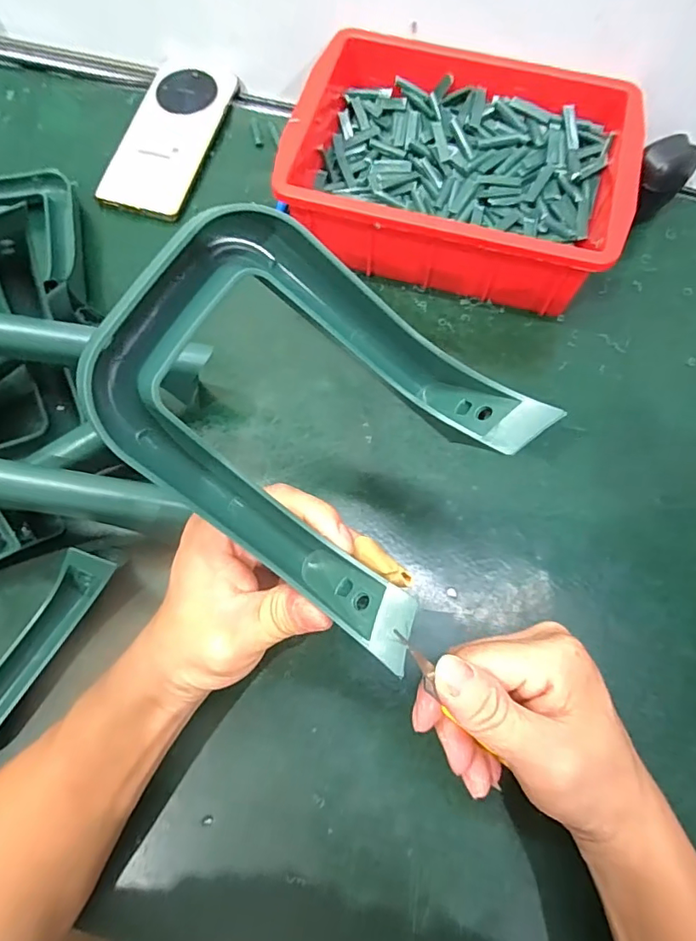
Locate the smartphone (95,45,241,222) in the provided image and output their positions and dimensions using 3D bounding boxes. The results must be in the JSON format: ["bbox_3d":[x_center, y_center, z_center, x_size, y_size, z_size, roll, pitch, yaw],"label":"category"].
[{"bbox_3d":[-0.156,-0.295,0.454,0.074,0.010,0.167,16,76,-1],"label":"smartphone"}]

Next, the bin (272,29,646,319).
[{"bbox_3d":[0.083,-0.237,0.408,0.244,0.070,0.180,13,72,4],"label":"bin"}]

